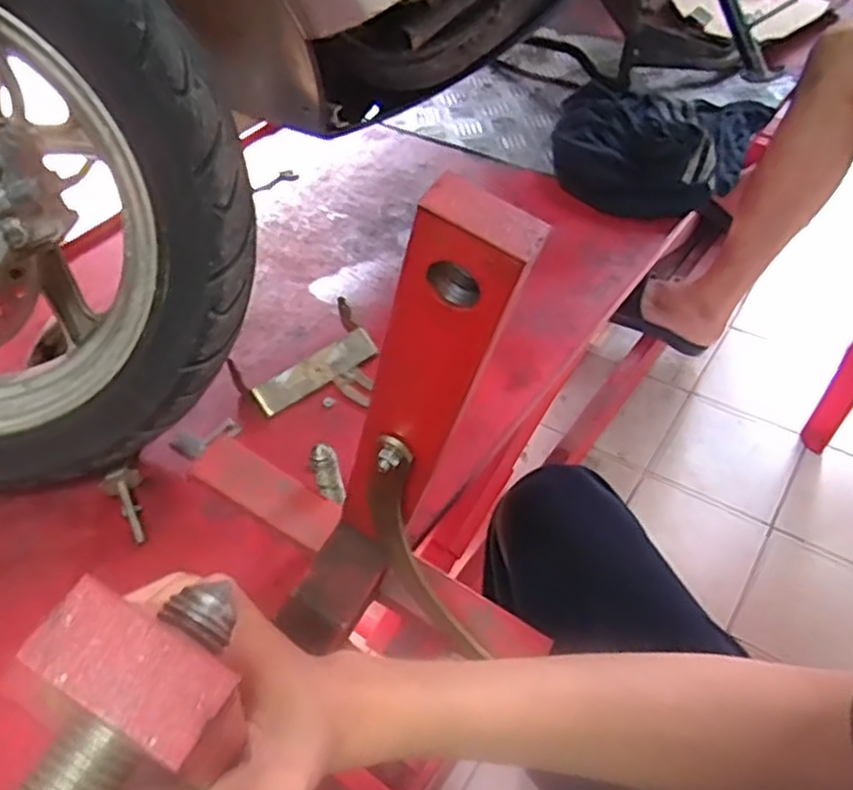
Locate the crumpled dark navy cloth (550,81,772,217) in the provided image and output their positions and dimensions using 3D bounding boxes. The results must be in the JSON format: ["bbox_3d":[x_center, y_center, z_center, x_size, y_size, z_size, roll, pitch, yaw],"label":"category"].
[{"bbox_3d":[0.270,-0.320,0.902,0.246,0.065,0.252,19,52,19],"label":"crumpled dark navy cloth"}]

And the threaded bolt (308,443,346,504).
[{"bbox_3d":[-0.072,0.058,0.529,0.019,0.051,0.016,-17,49,-11],"label":"threaded bolt"}]

